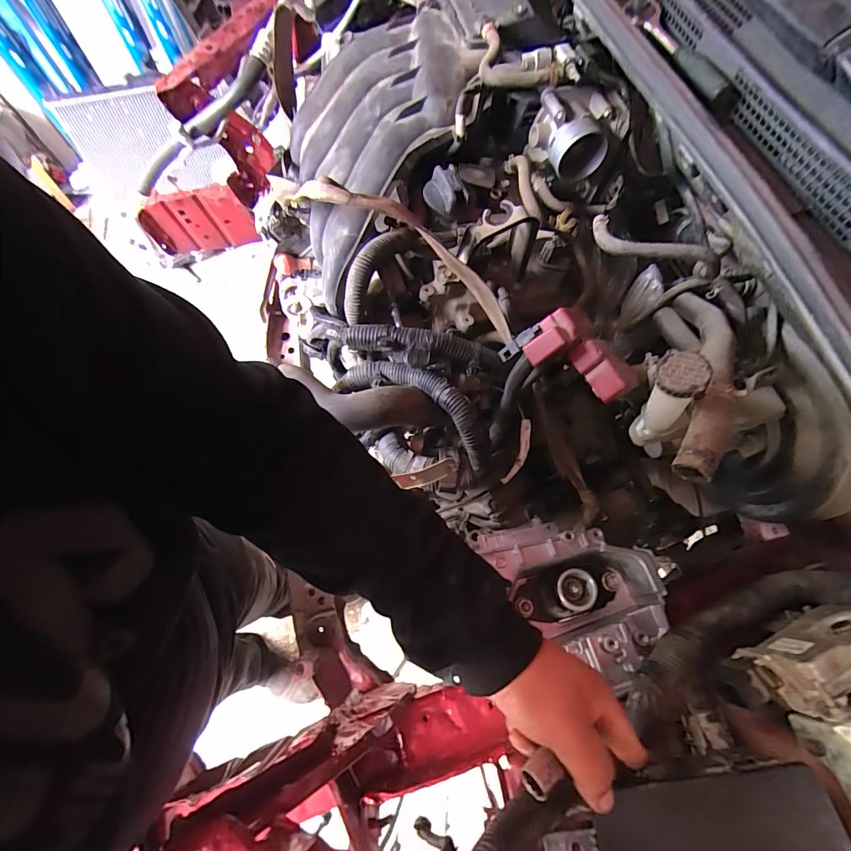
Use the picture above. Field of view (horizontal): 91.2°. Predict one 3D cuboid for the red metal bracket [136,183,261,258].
[{"bbox_3d":[-0.478,-0.429,0.873,0.277,0.144,0.044,0,66,21],"label":"red metal bracket"}]

